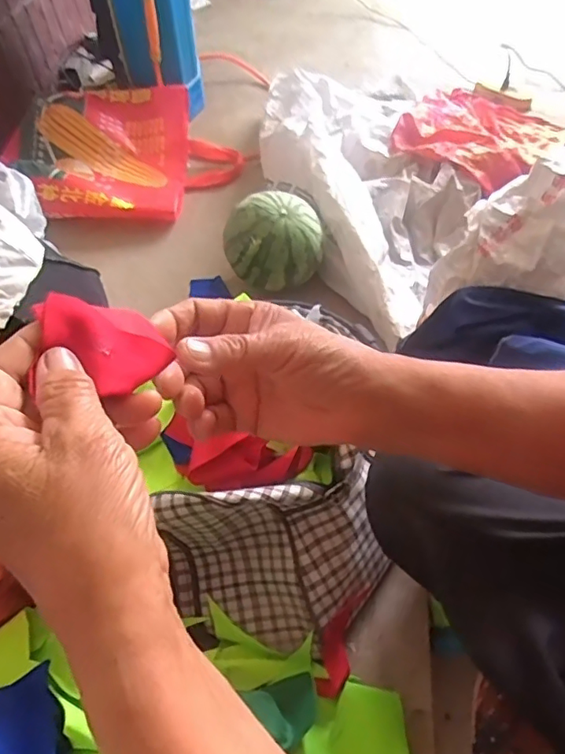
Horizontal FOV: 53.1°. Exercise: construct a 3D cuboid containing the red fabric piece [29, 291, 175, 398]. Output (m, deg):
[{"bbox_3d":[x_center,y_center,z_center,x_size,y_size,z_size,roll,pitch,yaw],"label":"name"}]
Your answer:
[{"bbox_3d":[-0.078,-0.014,0.253,0.058,0.005,0.041,9,61,-37],"label":"red fabric piece"}]

